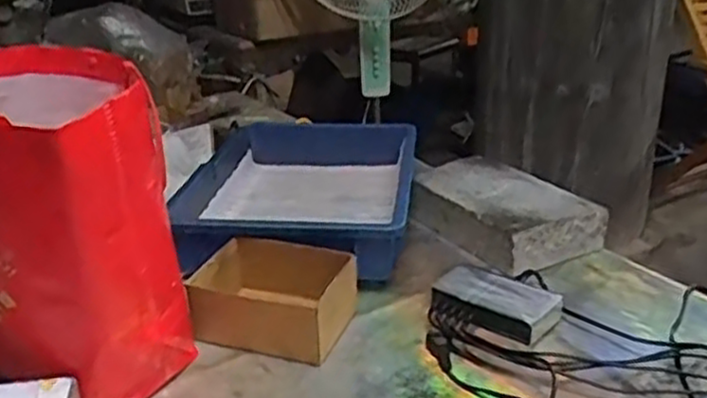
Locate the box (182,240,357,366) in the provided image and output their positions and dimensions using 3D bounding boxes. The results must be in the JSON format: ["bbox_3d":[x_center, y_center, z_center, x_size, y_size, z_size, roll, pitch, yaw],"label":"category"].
[{"bbox_3d":[-0.085,0.105,0.809,0.159,0.066,0.111,6,25,17],"label":"box"}]

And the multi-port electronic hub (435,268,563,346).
[{"bbox_3d":[0.157,0.112,0.820,0.129,0.026,0.081,12,27,29],"label":"multi-port electronic hub"}]

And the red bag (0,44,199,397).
[{"bbox_3d":[-0.279,0.027,0.706,0.201,0.268,0.243,-15,27,-25],"label":"red bag"}]

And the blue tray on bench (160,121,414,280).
[{"bbox_3d":[-0.066,-0.027,1.061,0.293,0.082,0.439,1,23,6],"label":"blue tray on bench"}]

